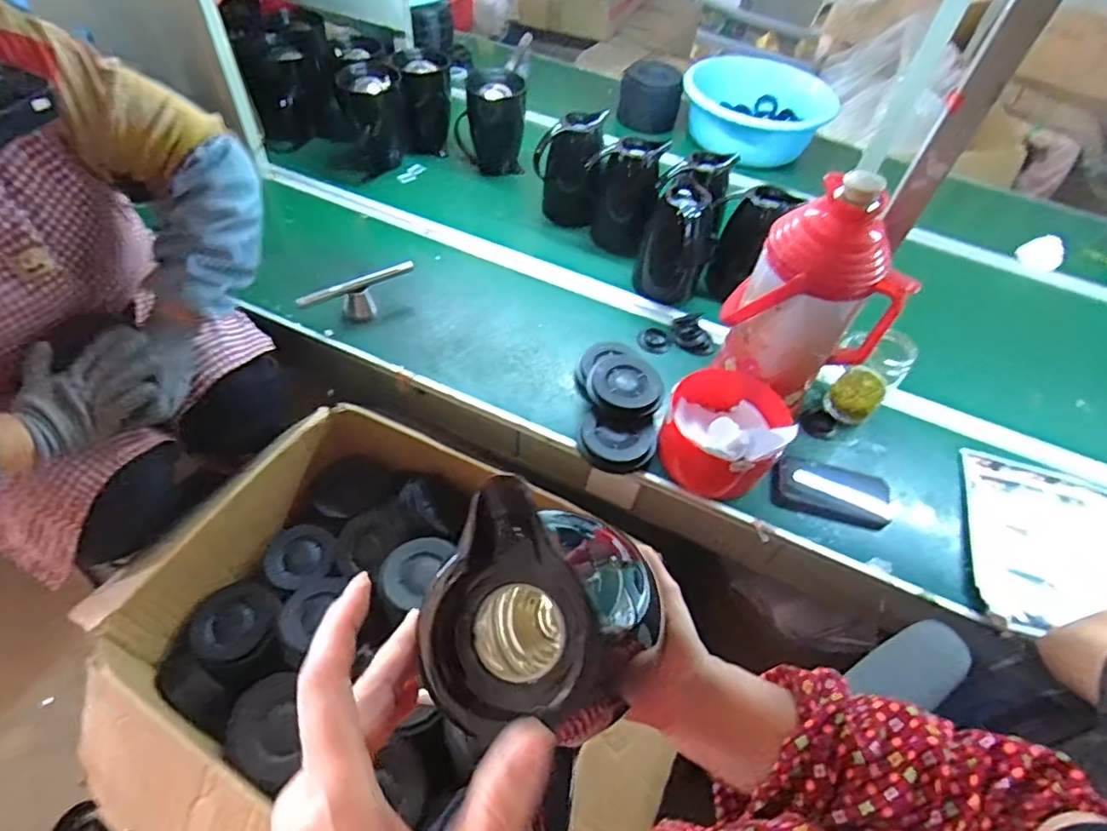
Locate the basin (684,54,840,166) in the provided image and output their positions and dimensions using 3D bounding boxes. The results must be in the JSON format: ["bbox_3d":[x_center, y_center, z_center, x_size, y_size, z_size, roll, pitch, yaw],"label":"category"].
[{"bbox_3d":[0.534,-0.801,1.537,0.364,0.139,0.364,3,52,-3],"label":"basin"}]

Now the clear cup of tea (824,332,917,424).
[{"bbox_3d":[0.509,-0.070,0.951,0.100,0.148,0.100,3,52,-3],"label":"clear cup of tea"}]

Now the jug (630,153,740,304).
[{"bbox_3d":[0.246,-0.356,1.113,0.134,0.187,0.233,16,53,7],"label":"jug"}]

